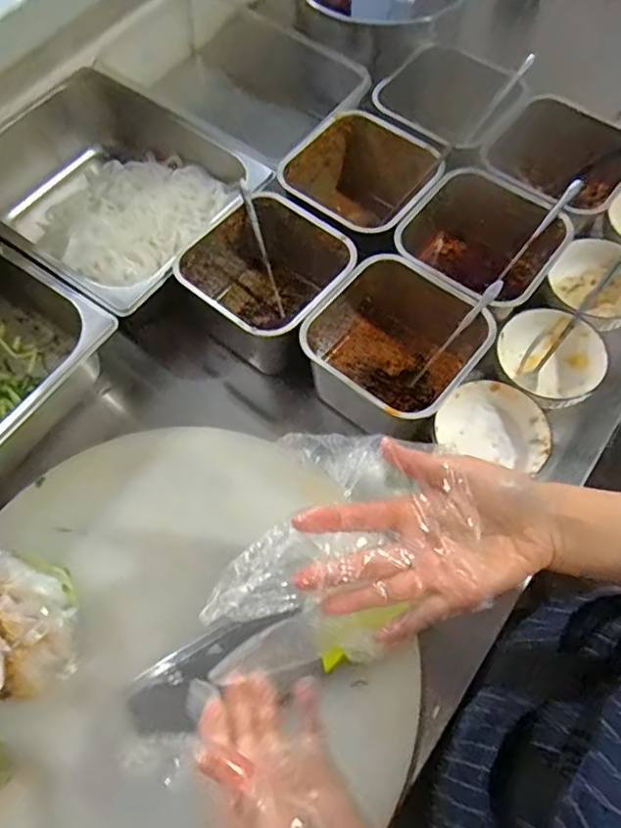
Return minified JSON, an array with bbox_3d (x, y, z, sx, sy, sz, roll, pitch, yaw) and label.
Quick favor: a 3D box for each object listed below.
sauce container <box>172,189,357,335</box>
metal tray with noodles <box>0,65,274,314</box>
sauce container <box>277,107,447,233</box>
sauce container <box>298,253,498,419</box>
[{"bbox_3d":[-0.045,-0.143,0.657,0.159,0.109,0.157,38,71,17],"label":"sauce container"},{"bbox_3d":[-0.252,-0.268,0.726,0.332,0.090,0.268,32,69,15],"label":"metal tray with noodles"},{"bbox_3d":[0.051,-0.276,0.720,0.175,0.102,0.162,37,71,17],"label":"sauce container"},{"bbox_3d":[0.083,-0.067,0.616,0.161,0.098,0.159,34,70,16],"label":"sauce container"}]

